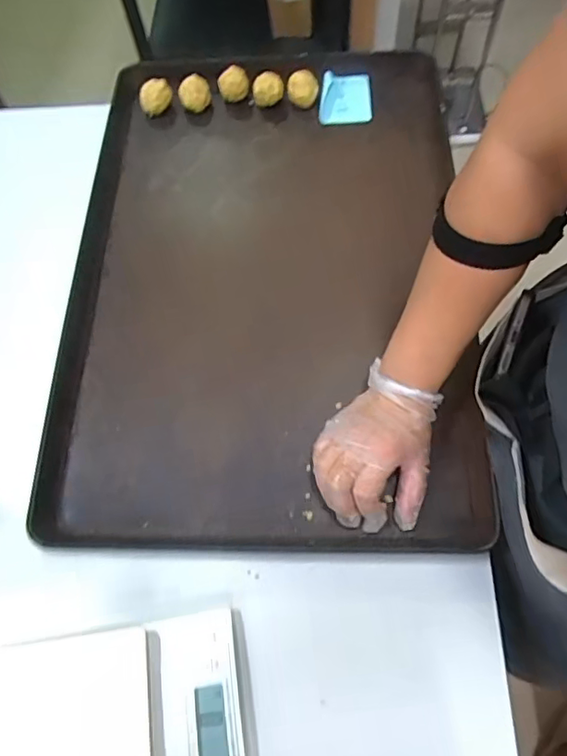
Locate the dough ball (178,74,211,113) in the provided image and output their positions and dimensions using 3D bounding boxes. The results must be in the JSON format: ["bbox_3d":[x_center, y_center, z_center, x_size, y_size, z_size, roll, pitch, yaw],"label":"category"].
[{"bbox_3d":[-0.111,-0.356,0.680,0.039,0.028,0.040,-1,66,3],"label":"dough ball"}]

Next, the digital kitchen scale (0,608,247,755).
[{"bbox_3d":[-0.139,0.273,0.413,0.217,0.024,0.145,-9,66,-1],"label":"digital kitchen scale"}]

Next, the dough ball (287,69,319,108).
[{"bbox_3d":[0.024,-0.357,0.674,0.037,0.033,0.035,0,66,3],"label":"dough ball"}]

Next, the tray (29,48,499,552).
[{"bbox_3d":[-0.015,-0.128,0.593,0.406,0.047,0.608,1,66,4],"label":"tray"}]

